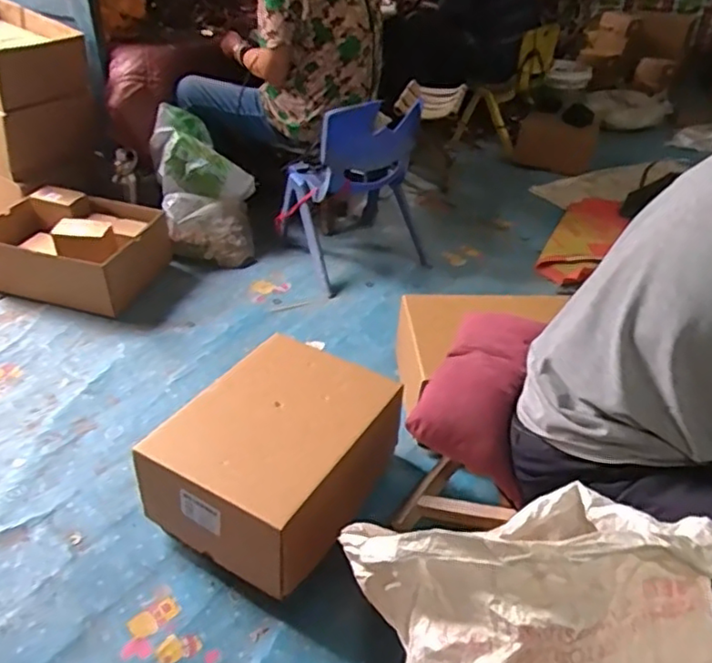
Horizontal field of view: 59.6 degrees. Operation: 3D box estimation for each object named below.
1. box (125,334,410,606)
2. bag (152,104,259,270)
[{"bbox_3d":[-0.138,0.211,1.094,0.299,0.162,0.374,21,41,23],"label":"box"},{"bbox_3d":[-0.435,-0.412,1.804,0.268,0.357,0.304,-7,38,-12],"label":"bag"}]

